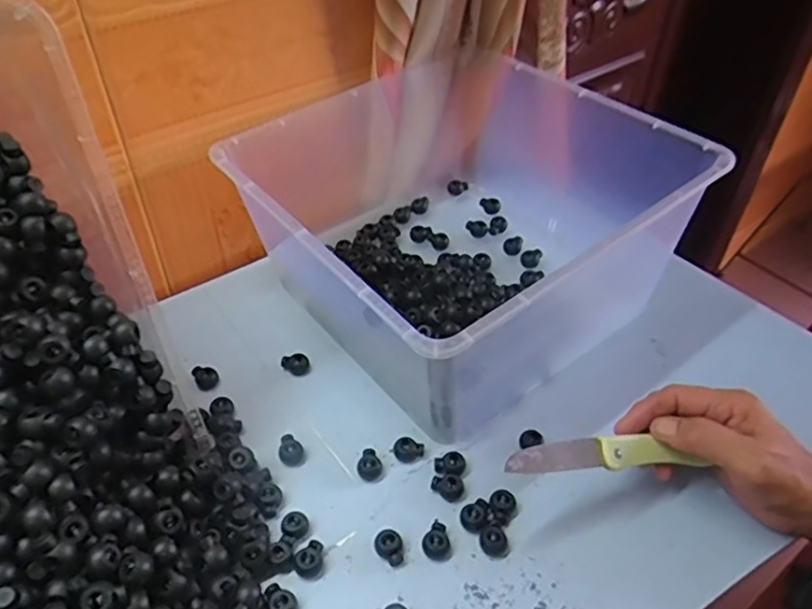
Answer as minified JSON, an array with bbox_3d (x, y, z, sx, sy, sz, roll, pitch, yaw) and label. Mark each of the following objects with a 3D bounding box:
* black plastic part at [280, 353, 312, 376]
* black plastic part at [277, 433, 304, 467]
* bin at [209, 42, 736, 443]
[{"bbox_3d":[-0.091,0.048,0.521,0.023,0.012,0.020,-5,42,-11],"label":"black plastic part"},{"bbox_3d":[-0.084,0.105,0.463,0.018,0.010,0.022,-5,42,-12],"label":"black plastic part"},{"bbox_3d":[0.037,-0.076,0.536,0.296,0.160,0.308,-24,49,-30],"label":"bin"}]

